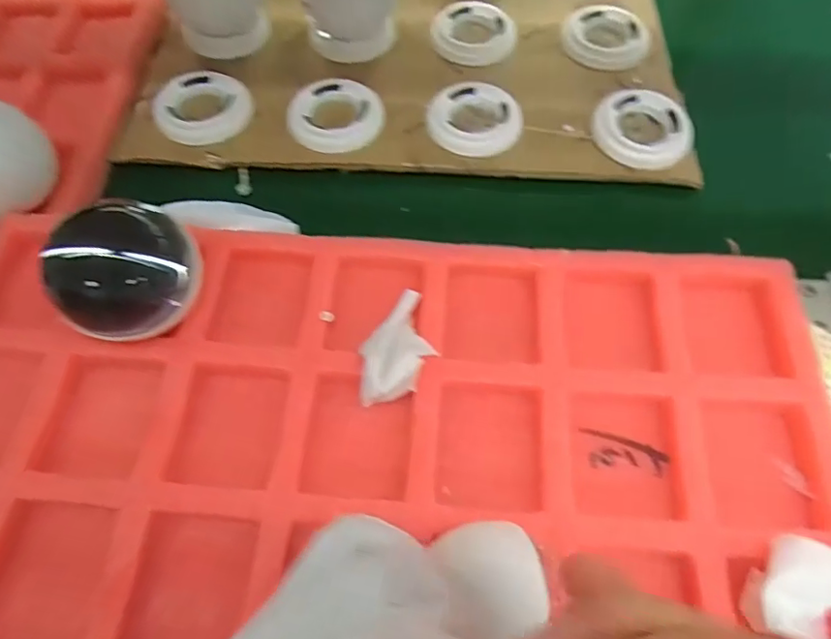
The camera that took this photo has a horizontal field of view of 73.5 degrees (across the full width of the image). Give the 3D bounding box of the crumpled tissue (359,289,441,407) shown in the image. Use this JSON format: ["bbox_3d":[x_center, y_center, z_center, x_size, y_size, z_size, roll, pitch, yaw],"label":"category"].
[{"bbox_3d":[-0.007,0.015,0.313,0.035,0.012,0.072,28,66,13],"label":"crumpled tissue"}]

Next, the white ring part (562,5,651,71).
[{"bbox_3d":[0.160,-0.239,0.468,0.071,0.013,0.071,0,63,-1],"label":"white ring part"}]

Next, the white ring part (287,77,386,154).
[{"bbox_3d":[-0.061,-0.156,0.421,0.068,0.011,0.068,0,63,-1],"label":"white ring part"}]

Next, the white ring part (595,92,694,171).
[{"bbox_3d":[0.171,-0.145,0.419,0.072,0.017,0.072,24,65,11],"label":"white ring part"}]

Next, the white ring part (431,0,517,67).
[{"bbox_3d":[0.050,-0.243,0.468,0.070,0.012,0.067,6,63,2],"label":"white ring part"}]

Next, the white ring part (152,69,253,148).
[{"bbox_3d":[-0.162,-0.163,0.425,0.070,0.010,0.074,0,63,-1],"label":"white ring part"}]

